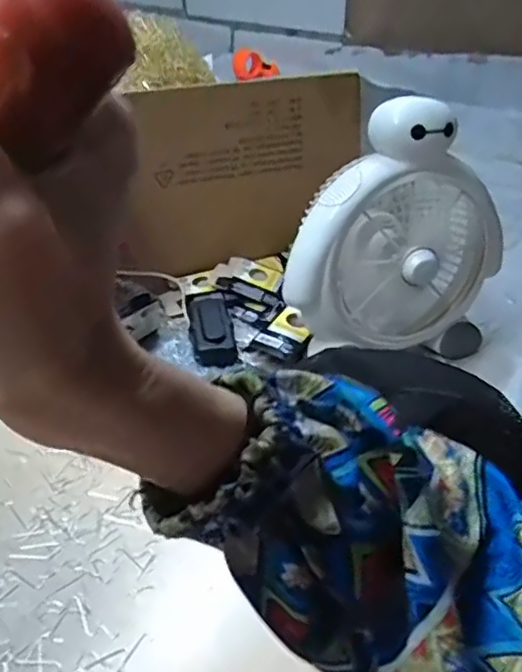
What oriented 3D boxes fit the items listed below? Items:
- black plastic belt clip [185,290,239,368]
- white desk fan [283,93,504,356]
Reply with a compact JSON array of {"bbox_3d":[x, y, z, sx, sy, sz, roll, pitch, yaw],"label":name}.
[{"bbox_3d":[-0.061,-0.012,0.724,0.050,0.022,0.128,-6,38,-11],"label":"black plastic belt clip"},{"bbox_3d":[0.147,-0.111,0.657,0.246,0.261,0.117,-12,39,-18],"label":"white desk fan"}]

